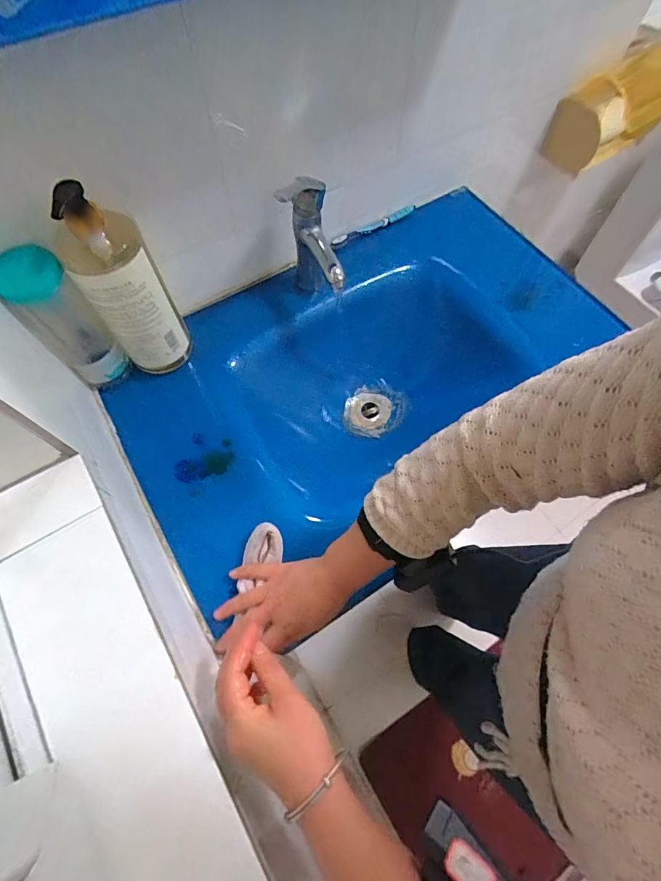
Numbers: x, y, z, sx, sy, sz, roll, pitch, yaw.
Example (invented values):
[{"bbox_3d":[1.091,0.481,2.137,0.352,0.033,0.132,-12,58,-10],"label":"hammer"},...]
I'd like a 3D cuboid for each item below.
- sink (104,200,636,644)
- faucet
[{"bbox_3d":[0.053,-0.120,0.729,0.779,0.159,0.417,-30,69,-13],"label":"sink"},{"bbox_3d":[-0.031,-0.275,0.625,0.068,0.211,0.146,-16,66,-8],"label":"faucet"}]

